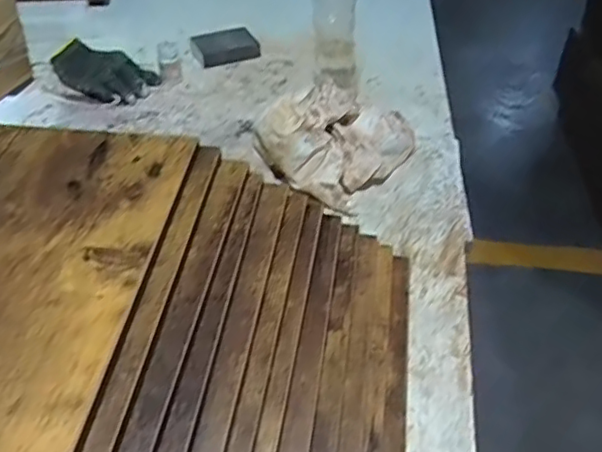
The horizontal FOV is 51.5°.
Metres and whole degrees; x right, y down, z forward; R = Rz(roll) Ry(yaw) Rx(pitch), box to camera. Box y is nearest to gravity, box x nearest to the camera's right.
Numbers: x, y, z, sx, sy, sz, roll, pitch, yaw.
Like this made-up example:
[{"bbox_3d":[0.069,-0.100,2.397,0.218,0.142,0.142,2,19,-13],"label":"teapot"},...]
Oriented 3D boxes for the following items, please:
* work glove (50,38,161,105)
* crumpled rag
[{"bbox_3d":[-0.307,-0.234,0.936,0.183,0.026,0.093,23,45,22],"label":"work glove"},{"bbox_3d":[0.038,-0.112,0.762,0.161,0.055,0.184,29,47,27],"label":"crumpled rag"}]

